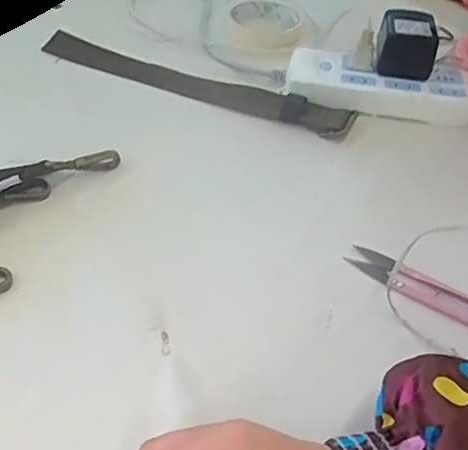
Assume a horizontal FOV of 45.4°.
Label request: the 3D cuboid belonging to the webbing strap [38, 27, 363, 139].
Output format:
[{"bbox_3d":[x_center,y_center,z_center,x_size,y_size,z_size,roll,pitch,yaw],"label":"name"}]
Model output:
[{"bbox_3d":[-0.042,-0.149,0.561,0.329,0.012,0.045,21,45,15],"label":"webbing strap"}]

